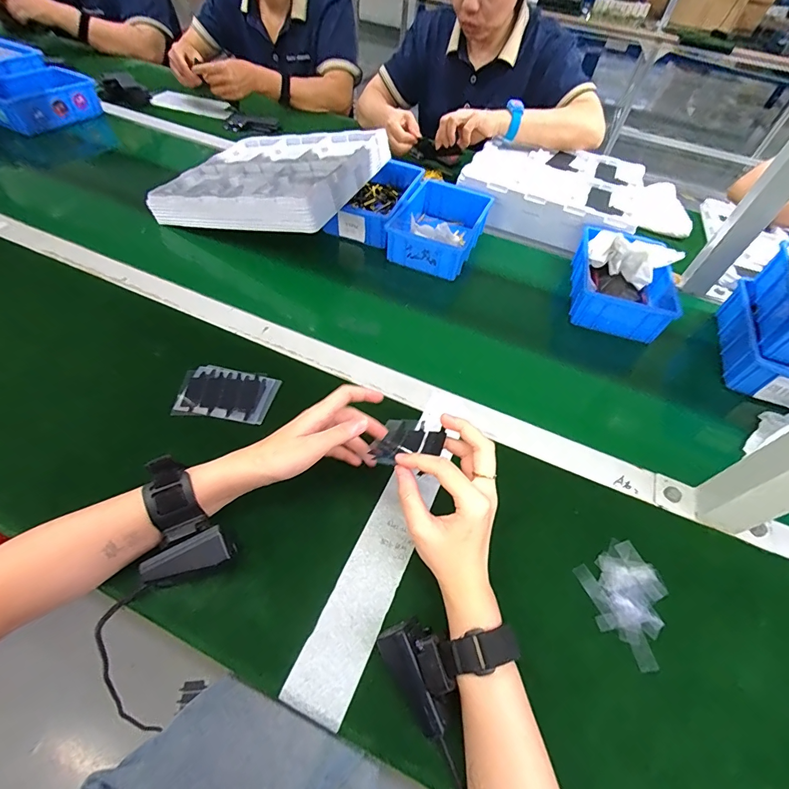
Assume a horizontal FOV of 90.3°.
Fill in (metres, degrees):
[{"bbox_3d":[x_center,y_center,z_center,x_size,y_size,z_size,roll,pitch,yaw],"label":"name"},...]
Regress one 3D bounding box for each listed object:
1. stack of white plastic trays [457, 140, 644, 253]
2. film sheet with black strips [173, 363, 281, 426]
[{"bbox_3d":[0.305,-0.400,0.765,0.317,0.059,0.305,22,54,10],"label":"stack of white plastic trays"},{"bbox_3d":[-0.193,-0.001,0.455,0.105,0.010,0.069,7,52,-1],"label":"film sheet with black strips"}]

